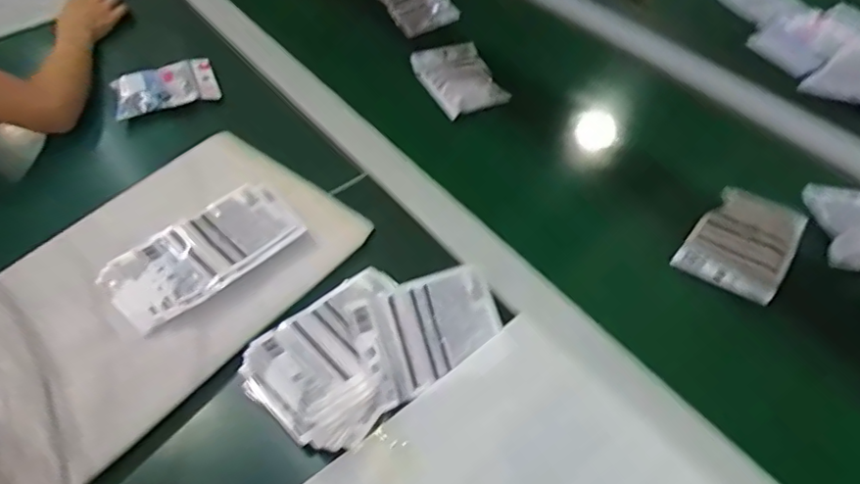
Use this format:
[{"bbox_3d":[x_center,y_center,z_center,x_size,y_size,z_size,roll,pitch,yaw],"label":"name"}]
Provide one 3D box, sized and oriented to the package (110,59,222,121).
[{"bbox_3d":[-0.360,-0.210,0.782,0.132,0.033,0.090,-20,48,-15],"label":"package"}]

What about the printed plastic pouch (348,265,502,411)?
[{"bbox_3d":[0.001,0.080,0.521,0.129,0.010,0.092,-19,88,-24],"label":"printed plastic pouch"}]

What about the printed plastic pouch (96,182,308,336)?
[{"bbox_3d":[-0.231,0.007,0.591,0.189,0.019,0.107,-35,58,-25],"label":"printed plastic pouch"}]

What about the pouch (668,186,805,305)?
[{"bbox_3d":[0.339,-0.004,0.617,0.095,0.033,0.131,31,57,24],"label":"pouch"}]

